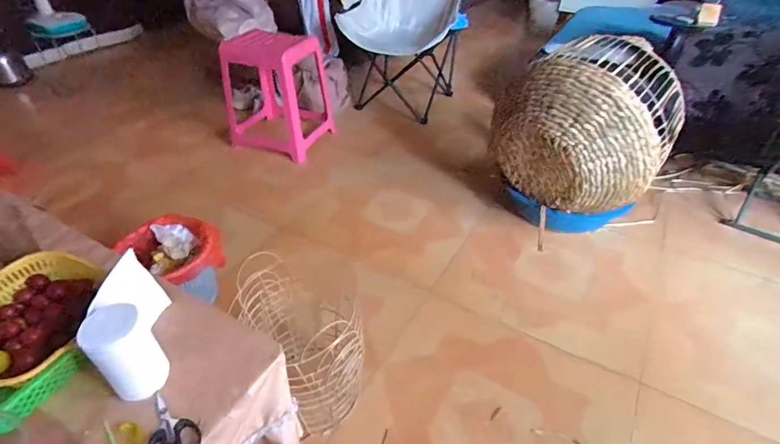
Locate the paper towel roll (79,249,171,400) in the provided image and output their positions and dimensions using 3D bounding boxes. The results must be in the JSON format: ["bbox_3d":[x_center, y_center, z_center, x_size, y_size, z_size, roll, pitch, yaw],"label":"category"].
[{"bbox_3d":[-0.380,0.143,0.634,0.072,0.126,0.189,-14,42,-15],"label":"paper towel roll"}]

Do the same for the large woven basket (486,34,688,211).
[{"bbox_3d":[0.596,-0.301,1.354,0.498,0.428,0.347,28,48,30],"label":"large woven basket"}]

